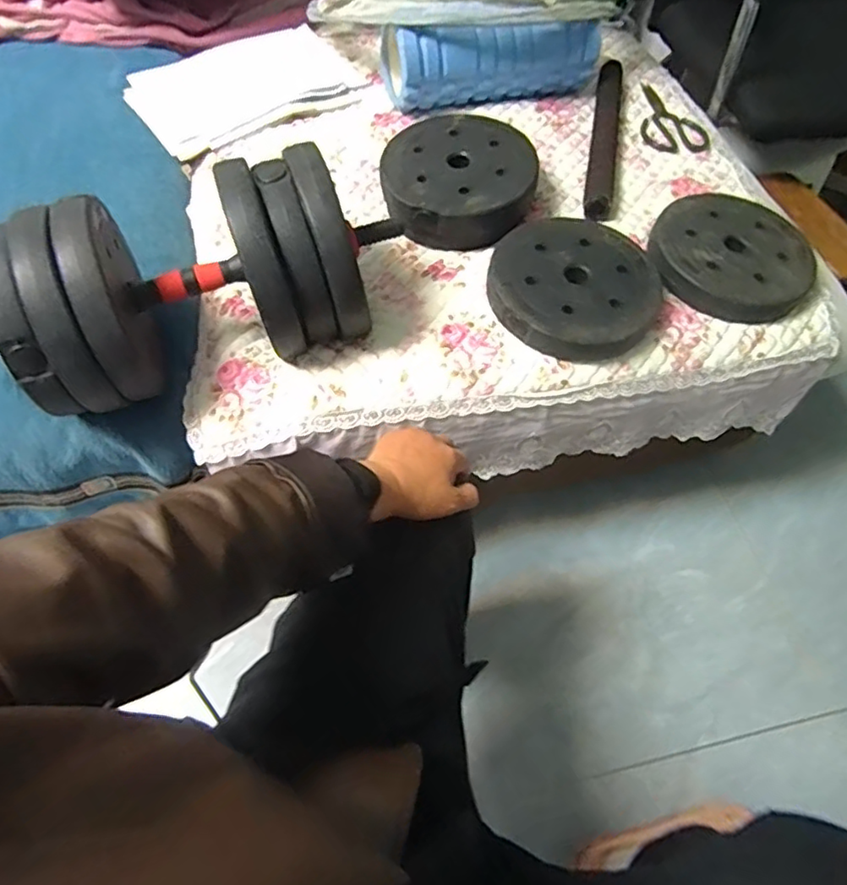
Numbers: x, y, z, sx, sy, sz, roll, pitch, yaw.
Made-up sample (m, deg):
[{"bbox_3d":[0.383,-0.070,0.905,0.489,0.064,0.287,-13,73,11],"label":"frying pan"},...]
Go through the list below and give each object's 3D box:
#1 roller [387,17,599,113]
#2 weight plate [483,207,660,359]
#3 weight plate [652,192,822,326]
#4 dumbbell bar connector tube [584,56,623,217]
[{"bbox_3d":[0.111,-0.627,0.974,0.344,0.119,0.133,-12,60,-11],"label":"roller"},{"bbox_3d":[0.188,-0.202,0.768,0.219,0.046,0.215,1,58,-2],"label":"weight plate"},{"bbox_3d":[0.424,-0.261,0.821,0.212,0.042,0.232,1,58,-2],"label":"weight plate"},{"bbox_3d":[0.286,-0.491,0.946,0.040,0.035,0.407,13,58,4],"label":"dumbbell bar connector tube"}]

